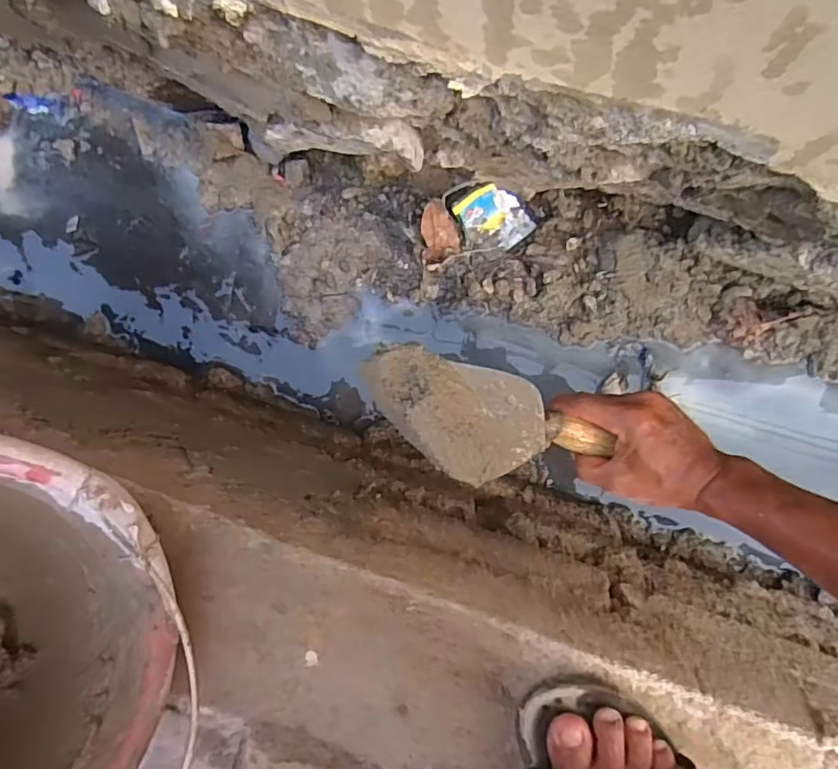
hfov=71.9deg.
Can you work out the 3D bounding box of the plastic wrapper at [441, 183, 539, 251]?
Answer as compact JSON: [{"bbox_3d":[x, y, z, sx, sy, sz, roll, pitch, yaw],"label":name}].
[{"bbox_3d":[0.091,-0.210,0.719,0.095,0.041,0.088,-24,90,6],"label":"plastic wrapper"}]

